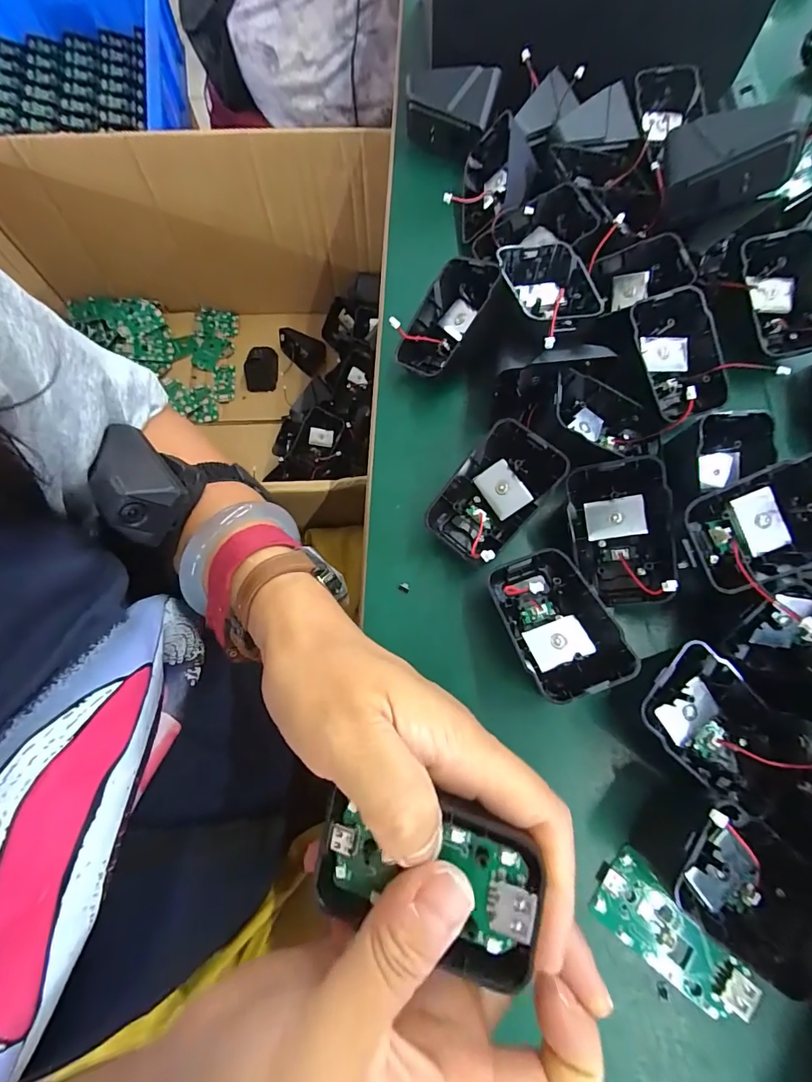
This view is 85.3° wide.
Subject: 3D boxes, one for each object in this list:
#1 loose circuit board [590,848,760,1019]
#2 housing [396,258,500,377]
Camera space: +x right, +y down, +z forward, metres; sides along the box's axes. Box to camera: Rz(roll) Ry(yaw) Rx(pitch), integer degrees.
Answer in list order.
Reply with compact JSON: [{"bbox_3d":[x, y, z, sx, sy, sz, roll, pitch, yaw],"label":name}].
[{"bbox_3d":[0.108,0.165,0.181,0.029,0.008,0.063,-41,77,-12],"label":"loose circuit board"},{"bbox_3d":[0.022,-0.134,0.263,0.035,0.020,0.070,43,111,12],"label":"housing"}]

